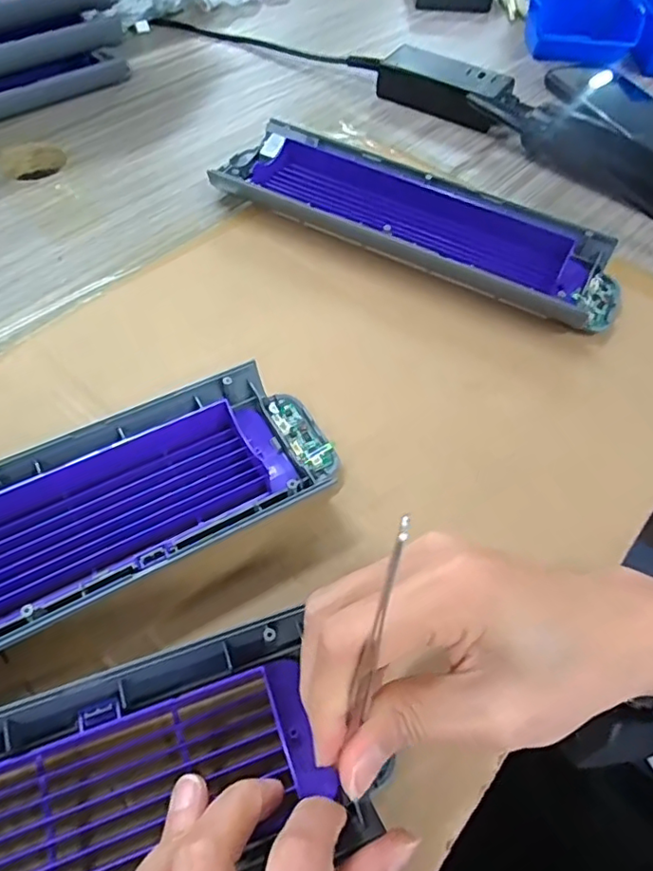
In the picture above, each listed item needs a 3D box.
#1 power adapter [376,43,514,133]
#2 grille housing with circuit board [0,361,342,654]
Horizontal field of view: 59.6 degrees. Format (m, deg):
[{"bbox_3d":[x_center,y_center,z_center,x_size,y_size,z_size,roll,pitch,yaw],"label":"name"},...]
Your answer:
[{"bbox_3d":[0.109,-0.325,0.531,0.120,0.033,0.050,29,58,16],"label":"power adapter"},{"bbox_3d":[-0.134,0.052,0.250,0.294,0.031,0.083,-25,60,-19],"label":"grille housing with circuit board"}]

